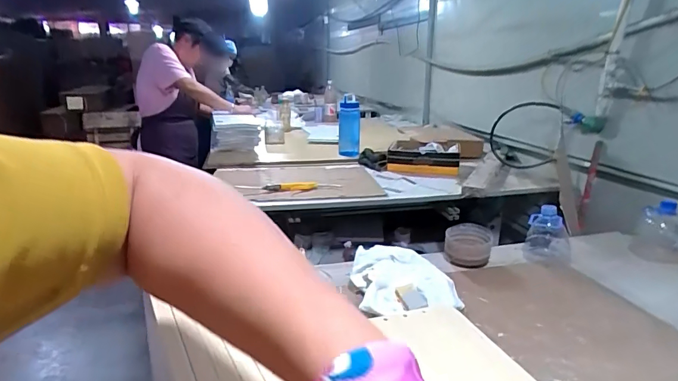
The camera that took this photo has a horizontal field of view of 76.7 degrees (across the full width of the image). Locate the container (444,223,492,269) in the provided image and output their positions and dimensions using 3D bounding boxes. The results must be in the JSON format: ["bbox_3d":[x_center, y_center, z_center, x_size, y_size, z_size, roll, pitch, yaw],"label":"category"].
[{"bbox_3d":[0.298,0.126,1.000,0.104,0.073,0.094,3,17,9],"label":"container"}]

